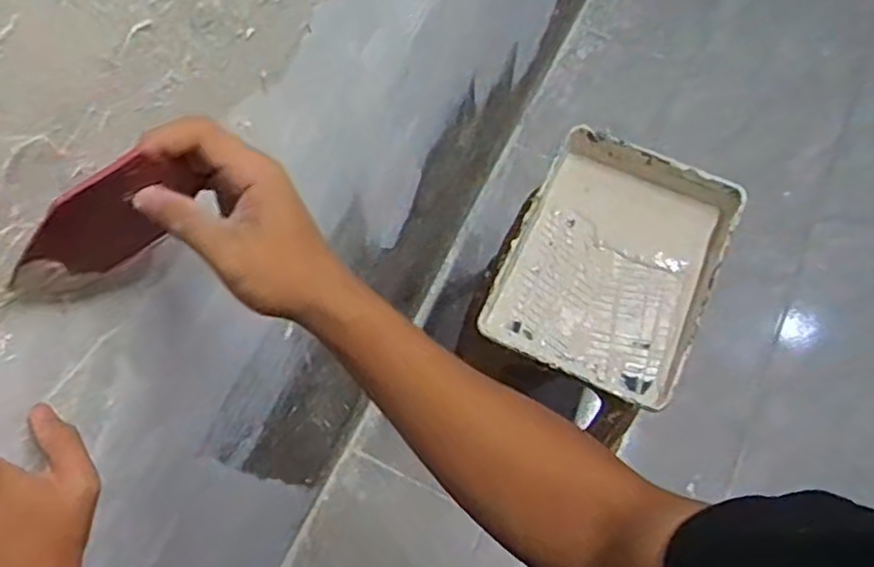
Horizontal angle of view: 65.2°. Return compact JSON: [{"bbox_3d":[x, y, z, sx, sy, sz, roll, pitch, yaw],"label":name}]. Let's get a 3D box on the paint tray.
[{"bbox_3d":[0.257,-0.018,1.023,0.280,0.120,0.349,25,72,10],"label":"paint tray"}]

